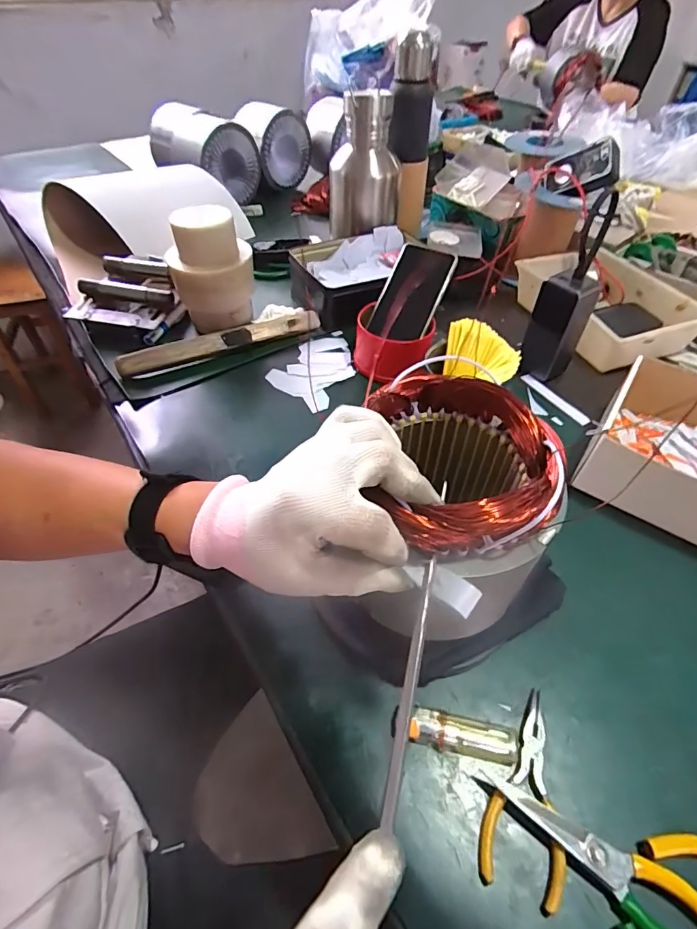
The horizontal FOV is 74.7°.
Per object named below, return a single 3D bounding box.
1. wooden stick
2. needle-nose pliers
[{"bbox_3d":[-0.170,-0.172,0.622,0.275,0.018,0.021,-21,51,-18],"label":"wooden stick"},{"bbox_3d":[0.123,0.217,0.312,0.049,0.010,0.123,16,50,14],"label":"needle-nose pliers"}]

